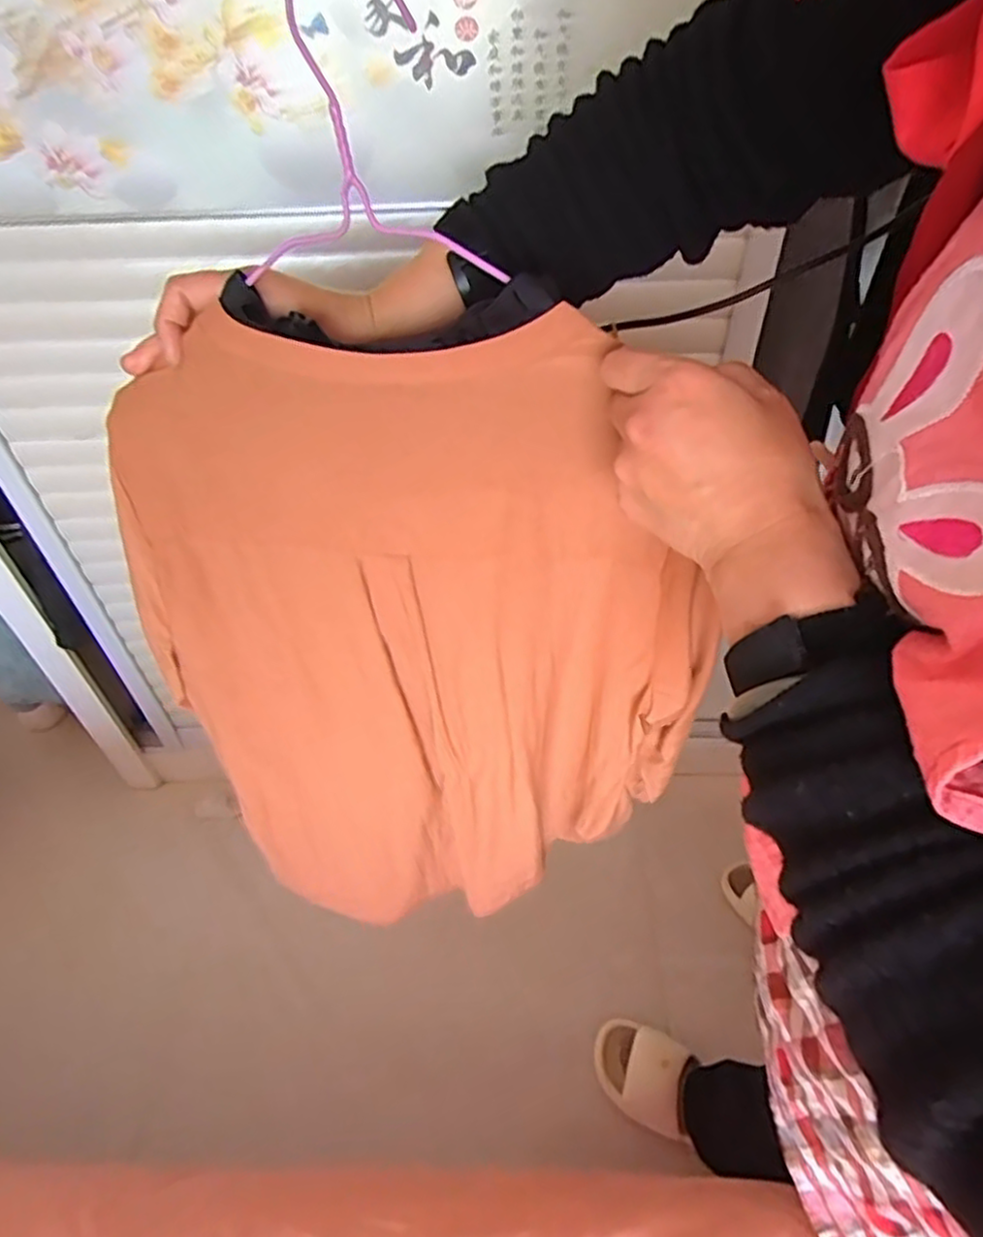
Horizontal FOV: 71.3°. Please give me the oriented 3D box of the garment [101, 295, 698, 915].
[{"bbox_3d":[-0.052,0.069,0.550,0.381,0.572,0.063,-3,45,2],"label":"garment"}]

